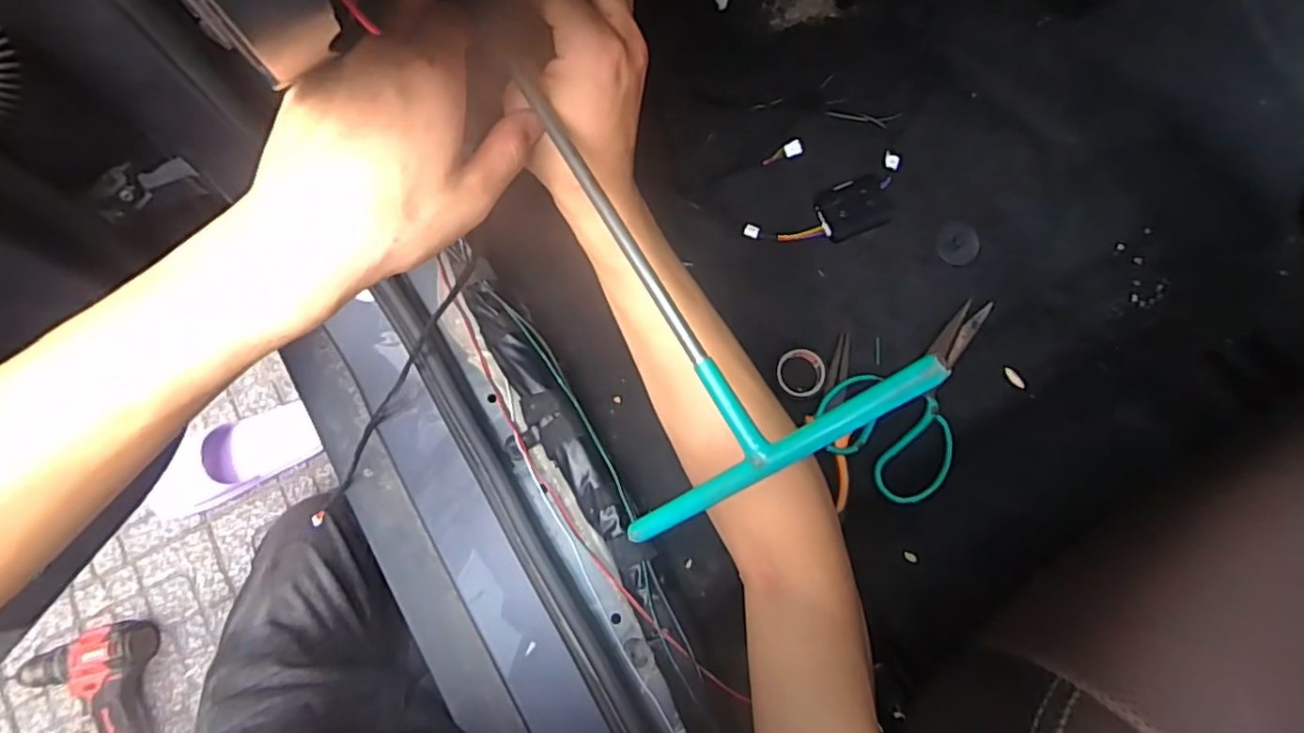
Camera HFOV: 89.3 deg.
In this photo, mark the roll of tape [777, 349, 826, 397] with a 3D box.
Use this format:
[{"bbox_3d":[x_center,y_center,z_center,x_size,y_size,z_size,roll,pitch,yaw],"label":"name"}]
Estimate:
[{"bbox_3d":[0.135,0.006,0.597,0.042,0.016,0.047,24,80,5],"label":"roll of tape"}]

